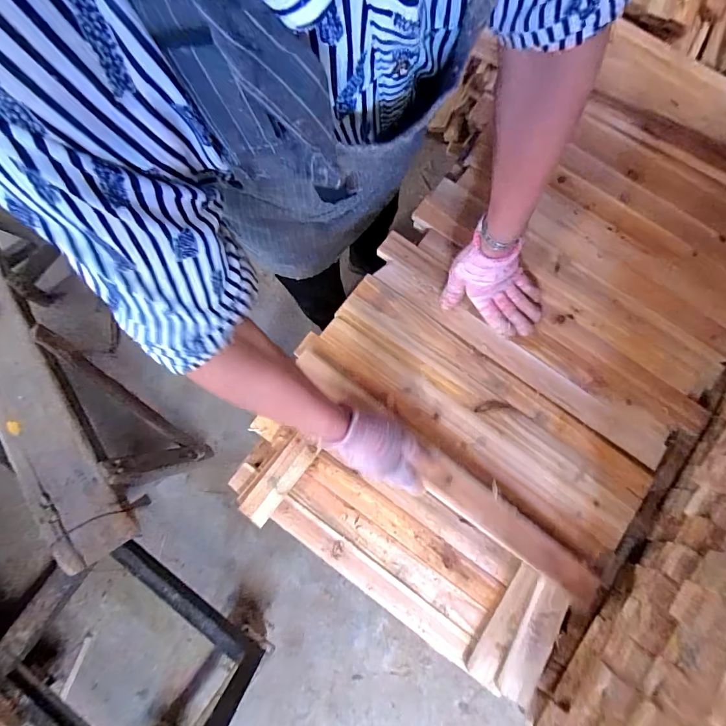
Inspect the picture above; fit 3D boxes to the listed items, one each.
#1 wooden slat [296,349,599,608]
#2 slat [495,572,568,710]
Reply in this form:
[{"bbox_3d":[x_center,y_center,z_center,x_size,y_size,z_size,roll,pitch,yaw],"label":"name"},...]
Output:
[{"bbox_3d":[0.103,0.148,0.551,0.491,0.021,0.056,40,82,7],"label":"wooden slat"},{"bbox_3d":[0.237,0.384,0.560,0.048,0.016,0.156,28,81,6],"label":"slat"}]

